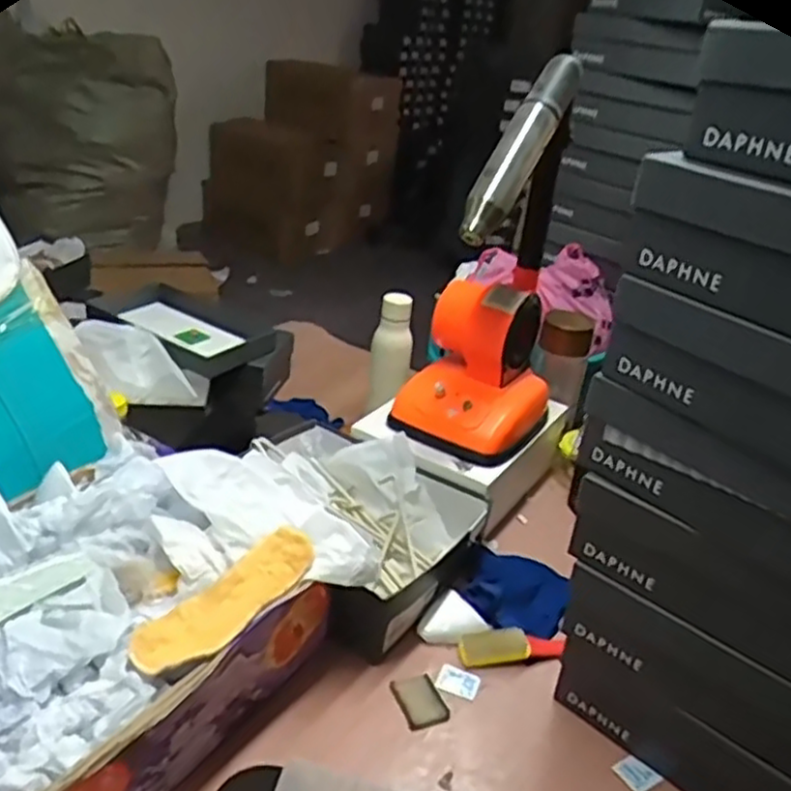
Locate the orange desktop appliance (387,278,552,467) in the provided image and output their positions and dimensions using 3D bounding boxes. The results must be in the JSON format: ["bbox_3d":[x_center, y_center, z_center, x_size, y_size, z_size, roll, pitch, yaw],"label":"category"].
[{"bbox_3d":[0.120,-0.047,1.075,0.167,0.200,0.189,23,32,27],"label":"orange desktop appliance"}]

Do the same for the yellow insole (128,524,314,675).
[{"bbox_3d":[-0.156,0.188,0.718,0.069,0.026,0.200,21,31,24],"label":"yellow insole"}]

